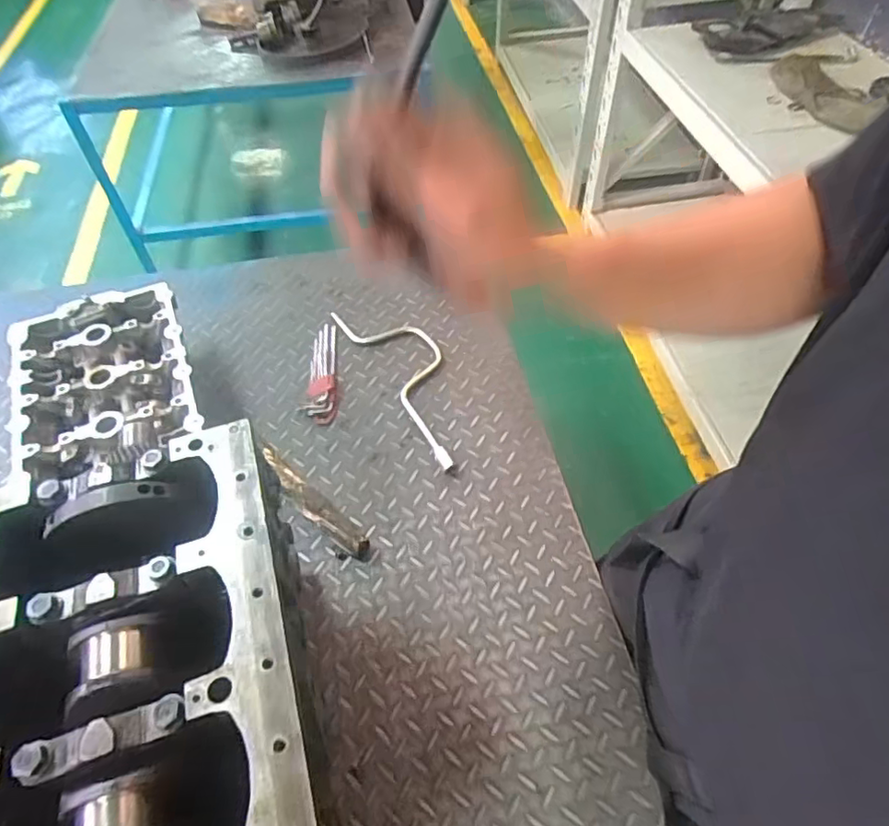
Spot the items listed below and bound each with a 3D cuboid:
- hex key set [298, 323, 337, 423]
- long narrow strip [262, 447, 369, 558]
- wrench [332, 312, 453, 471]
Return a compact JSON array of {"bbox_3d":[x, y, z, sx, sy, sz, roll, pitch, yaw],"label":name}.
[{"bbox_3d":[-0.209,-0.077,1.006,0.060,0.022,0.206,1,53,1],"label":"hex key set"},{"bbox_3d":[-0.199,0.130,0.852,0.224,0.028,0.035,37,62,25],"label":"long narrow strip"},{"bbox_3d":[-0.050,-0.068,0.995,0.117,0.024,0.379,-26,58,-18],"label":"wrench"}]

